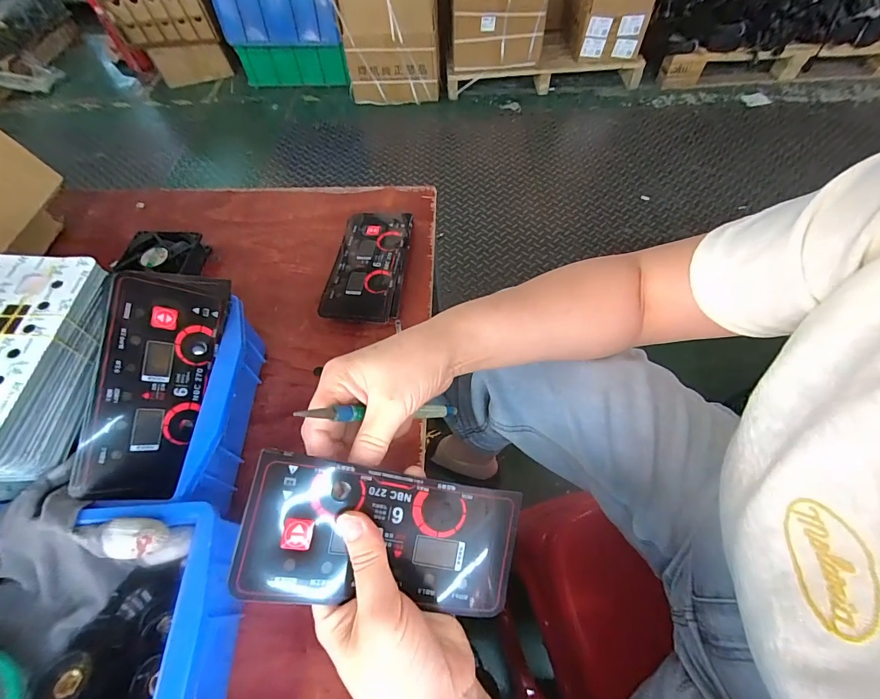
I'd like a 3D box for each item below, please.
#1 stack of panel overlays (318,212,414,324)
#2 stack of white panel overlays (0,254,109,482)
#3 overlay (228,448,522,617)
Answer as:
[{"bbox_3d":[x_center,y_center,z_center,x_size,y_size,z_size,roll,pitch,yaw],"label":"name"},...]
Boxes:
[{"bbox_3d":[-0.075,-0.099,0.440,0.078,0.019,0.163,4,60,6],"label":"stack of panel overlays"},{"bbox_3d":[-0.288,0.009,0.270,0.074,0.048,0.157,-1,60,3],"label":"stack of white panel overlays"},{"bbox_3d":[-0.032,0.106,0.222,0.150,0.010,0.071,12,79,-7],"label":"overlay"}]

